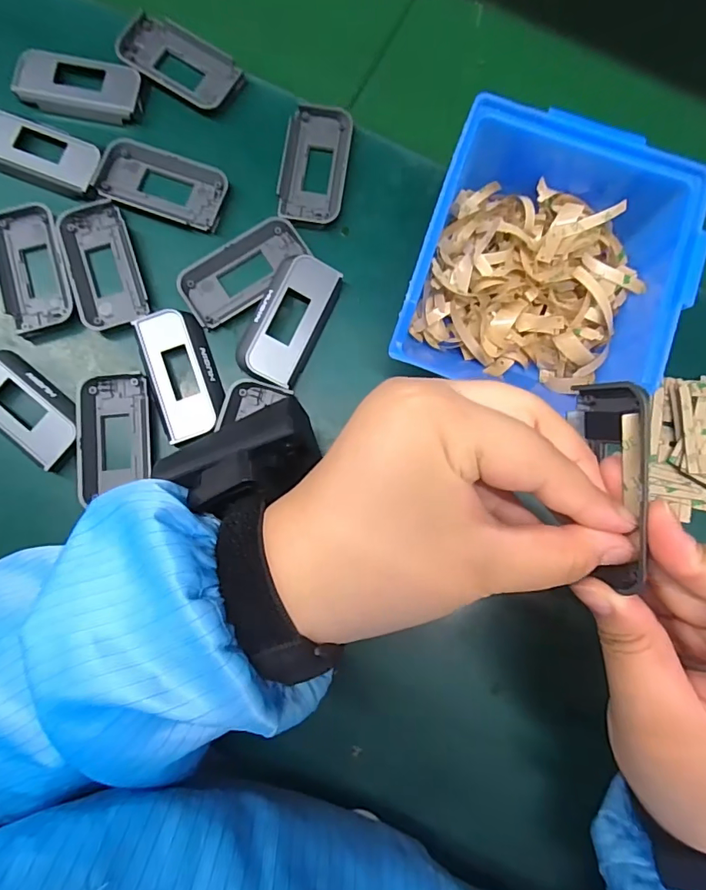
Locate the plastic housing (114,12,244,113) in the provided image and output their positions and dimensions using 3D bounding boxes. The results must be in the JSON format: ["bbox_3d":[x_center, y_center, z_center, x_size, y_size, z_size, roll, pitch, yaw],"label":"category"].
[{"bbox_3d":[-0.105,-0.233,0.289,0.074,0.009,0.040,30,81,2],"label":"plastic housing"}]

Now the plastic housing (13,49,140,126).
[{"bbox_3d":[-0.164,-0.216,0.281,0.071,0.007,0.033,11,81,-1],"label":"plastic housing"}]

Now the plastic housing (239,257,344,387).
[{"bbox_3d":[-0.037,-0.071,0.266,0.037,0.014,0.074,24,81,1],"label":"plastic housing"}]

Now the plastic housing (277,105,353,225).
[{"bbox_3d":[-0.023,-0.168,0.283,0.039,0.010,0.075,7,81,-2],"label":"plastic housing"}]

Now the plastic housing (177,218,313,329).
[{"bbox_3d":[-0.062,-0.101,0.272,0.075,0.008,0.035,-35,84,-8],"label":"plastic housing"}]

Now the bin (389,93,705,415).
[{"bbox_3d":[0.098,-0.094,0.249,0.122,0.065,0.133,17,80,0],"label":"bin"}]

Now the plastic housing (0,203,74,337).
[{"bbox_3d":[-0.184,-0.102,0.270,0.037,0.012,0.075,-15,82,-5],"label":"plastic housing"}]

